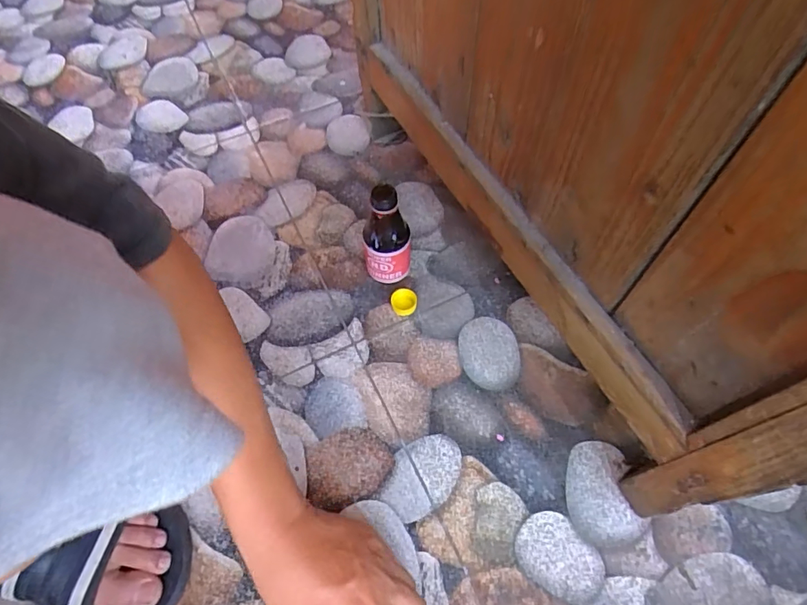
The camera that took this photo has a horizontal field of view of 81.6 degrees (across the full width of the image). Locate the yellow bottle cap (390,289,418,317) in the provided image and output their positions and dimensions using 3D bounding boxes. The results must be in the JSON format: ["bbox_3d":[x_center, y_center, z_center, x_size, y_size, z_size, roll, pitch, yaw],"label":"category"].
[{"bbox_3d":[0.000,0.000,0.545,0.030,0.011,0.033,0,60,1],"label":"yellow bottle cap"}]

